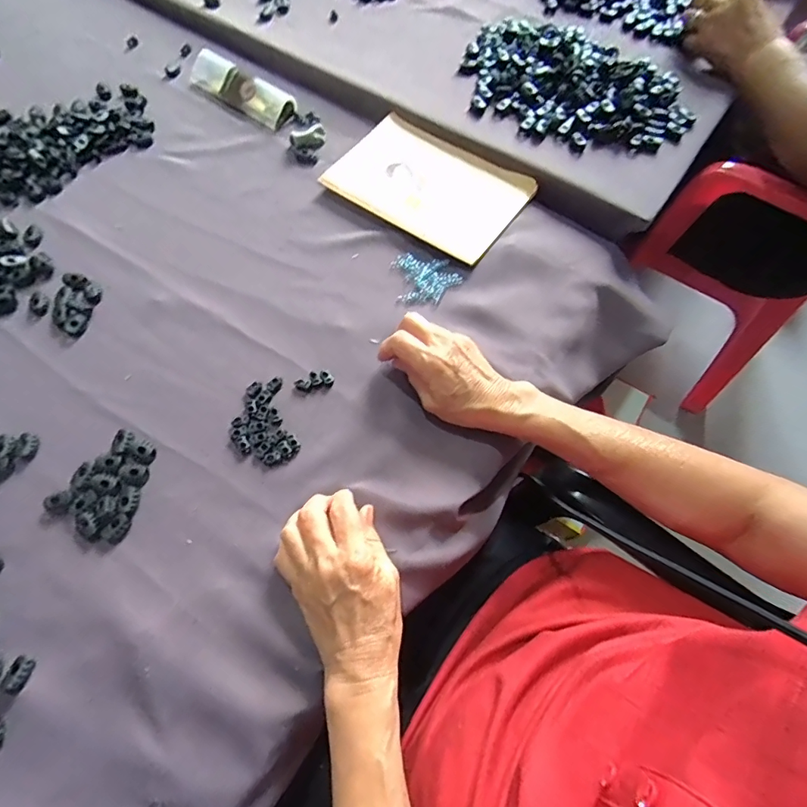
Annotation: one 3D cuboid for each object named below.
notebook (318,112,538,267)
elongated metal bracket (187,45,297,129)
[{"bbox_3d":[0.029,-0.245,0.520,0.200,0.017,0.131,32,70,15],"label":"notebook"},{"bbox_3d":[-0.208,-0.400,0.583,0.157,0.022,0.042,35,71,15],"label":"elongated metal bracket"}]

